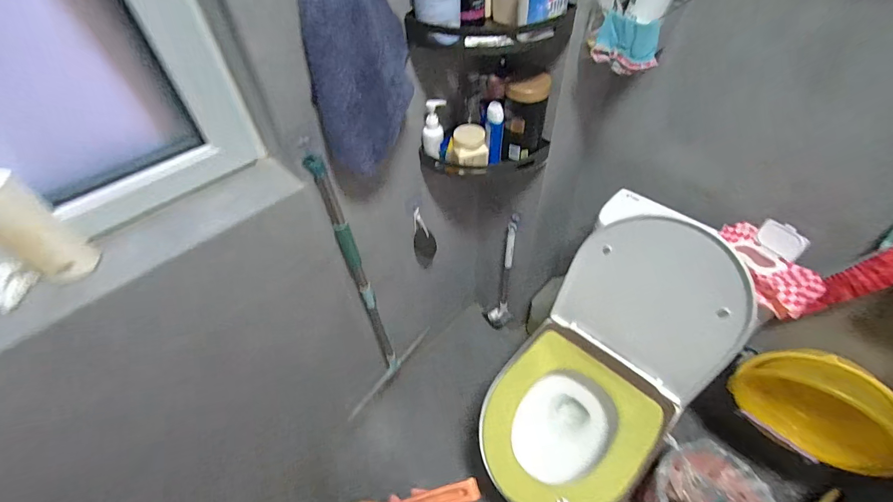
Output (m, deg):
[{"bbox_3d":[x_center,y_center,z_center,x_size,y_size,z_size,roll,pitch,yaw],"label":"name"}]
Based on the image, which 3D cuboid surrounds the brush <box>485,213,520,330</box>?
[{"bbox_3d":[0.186,0.096,1.270,0.083,0.539,0.063,-14,49,-8],"label":"brush"}]

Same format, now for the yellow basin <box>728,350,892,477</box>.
[{"bbox_3d":[0.868,0.371,0.886,0.097,0.271,0.304,-27,52,-19],"label":"yellow basin"}]

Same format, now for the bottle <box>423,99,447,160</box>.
[{"bbox_3d":[-0.024,-0.256,0.801,0.055,0.106,0.048,-8,49,-3],"label":"bottle"}]

